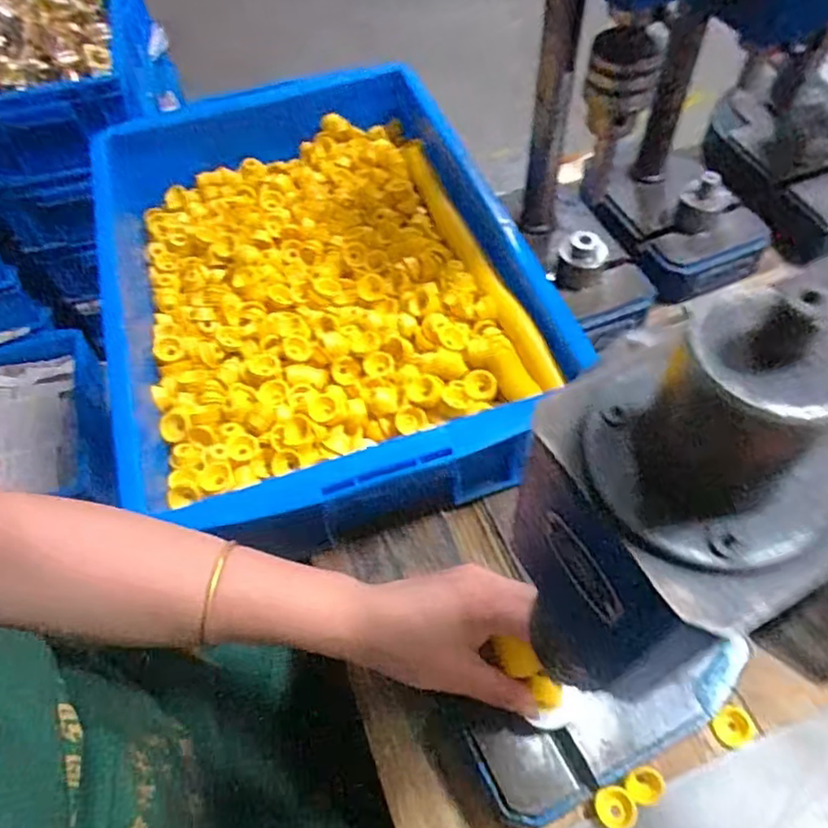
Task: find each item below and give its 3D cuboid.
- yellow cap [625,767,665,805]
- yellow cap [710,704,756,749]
[{"bbox_3d":[0.152,0.244,0.421,0.023,0.013,0.021,-2,58,3],"label":"yellow cap"},{"bbox_3d":[0.221,0.218,0.446,0.029,0.010,0.024,-32,62,-15],"label":"yellow cap"}]

